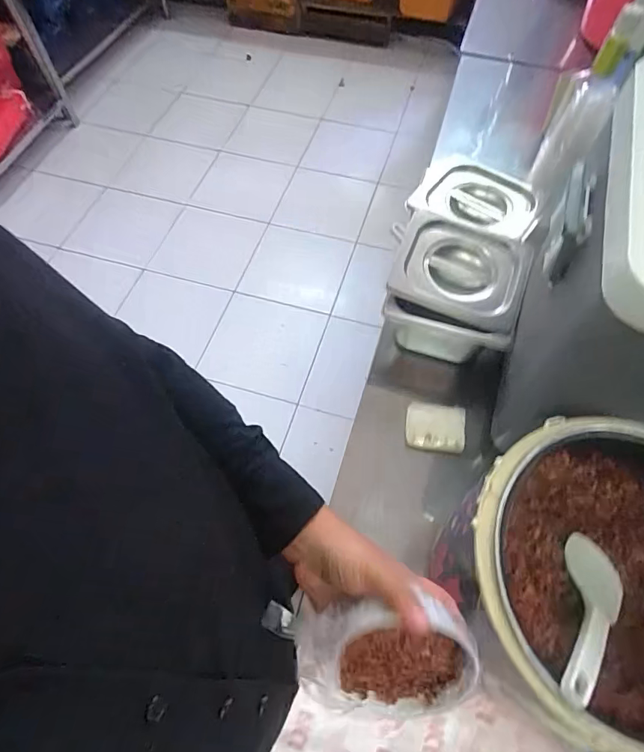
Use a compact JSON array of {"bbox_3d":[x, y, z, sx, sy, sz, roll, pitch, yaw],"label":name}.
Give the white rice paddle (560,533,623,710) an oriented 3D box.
[{"bbox_3d":[0.228,0.199,0.385,0.055,0.016,0.190,39,31,19],"label":"white rice paddle"}]

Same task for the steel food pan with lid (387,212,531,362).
[{"bbox_3d":[0.187,-0.116,0.657,0.170,0.110,0.181,18,62,9],"label":"steel food pan with lid"}]

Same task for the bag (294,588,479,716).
[{"bbox_3d":[0.043,0.203,0.324,0.123,0.088,0.072,0,61,0],"label":"bag"}]

